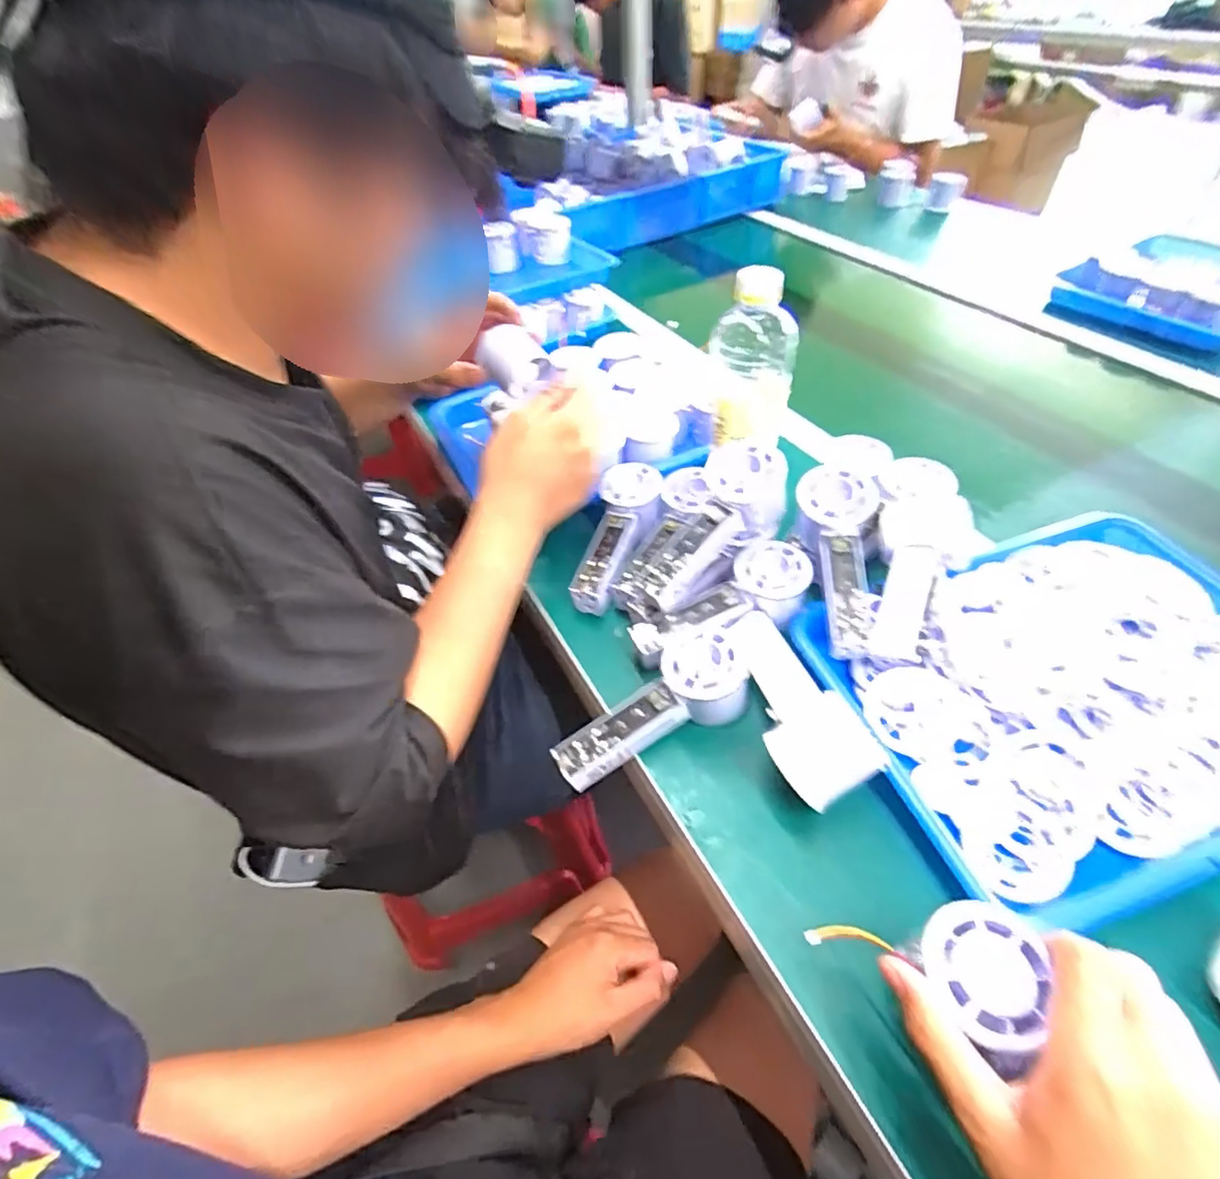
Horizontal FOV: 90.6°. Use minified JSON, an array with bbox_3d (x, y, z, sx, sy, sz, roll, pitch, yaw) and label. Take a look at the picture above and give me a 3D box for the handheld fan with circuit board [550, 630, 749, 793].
[{"bbox_3d":[0.033,0.090,0.439,0.154,0.059,0.052,-32,52,-7],"label":"handheld fan with circuit board"}]

